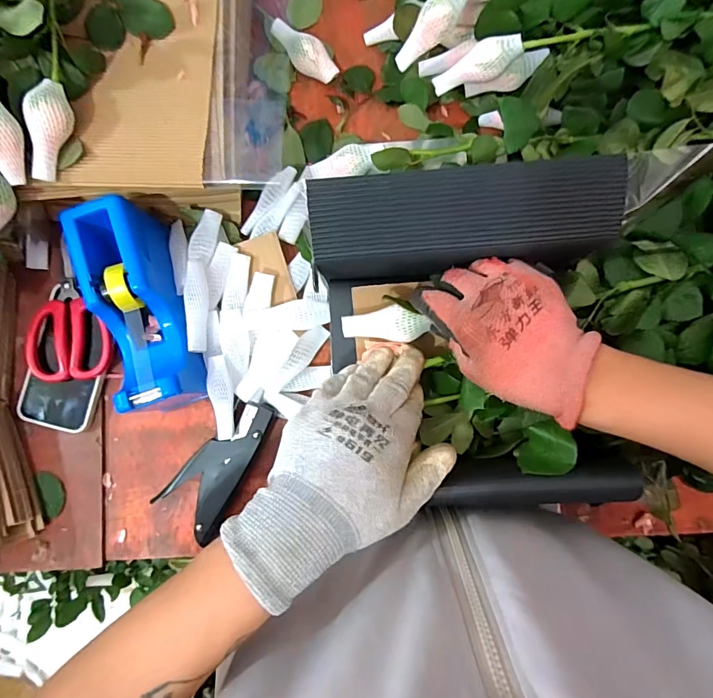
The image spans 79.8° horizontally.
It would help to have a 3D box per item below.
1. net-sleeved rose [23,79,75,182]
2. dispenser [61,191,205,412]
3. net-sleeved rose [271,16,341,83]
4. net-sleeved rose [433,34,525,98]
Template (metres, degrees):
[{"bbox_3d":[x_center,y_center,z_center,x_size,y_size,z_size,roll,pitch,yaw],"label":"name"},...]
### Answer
[{"bbox_3d":[-0.266,-0.187,0.365,0.026,0.029,0.080,14,100,2],"label":"net-sleeved rose"},{"bbox_3d":[-0.206,-0.037,0.412,0.073,0.076,0.201,-21,85,-1],"label":"dispenser"},{"bbox_3d":[-0.058,-0.328,0.471,0.082,0.028,0.027,35,87,3],"label":"net-sleeved rose"},{"bbox_3d":[0.115,-0.269,0.407,0.082,0.026,0.028,-11,84,31],"label":"net-sleeved rose"}]

